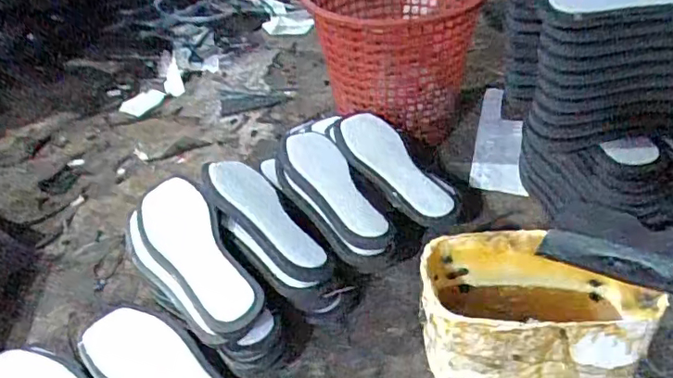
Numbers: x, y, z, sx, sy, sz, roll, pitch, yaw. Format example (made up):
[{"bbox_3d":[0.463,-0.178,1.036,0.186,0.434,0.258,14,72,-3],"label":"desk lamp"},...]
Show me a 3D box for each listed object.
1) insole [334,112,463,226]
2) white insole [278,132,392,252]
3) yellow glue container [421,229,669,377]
[{"bbox_3d":[0.071,-0.035,0.706,0.087,0.021,0.233,-19,41,-18],"label":"insole"},{"bbox_3d":[-0.009,-0.010,0.663,0.078,0.012,0.230,-16,40,-15],"label":"white insole"},{"bbox_3d":[0.184,0.127,0.528,0.200,0.124,0.114,1,39,6],"label":"yellow glue container"}]

